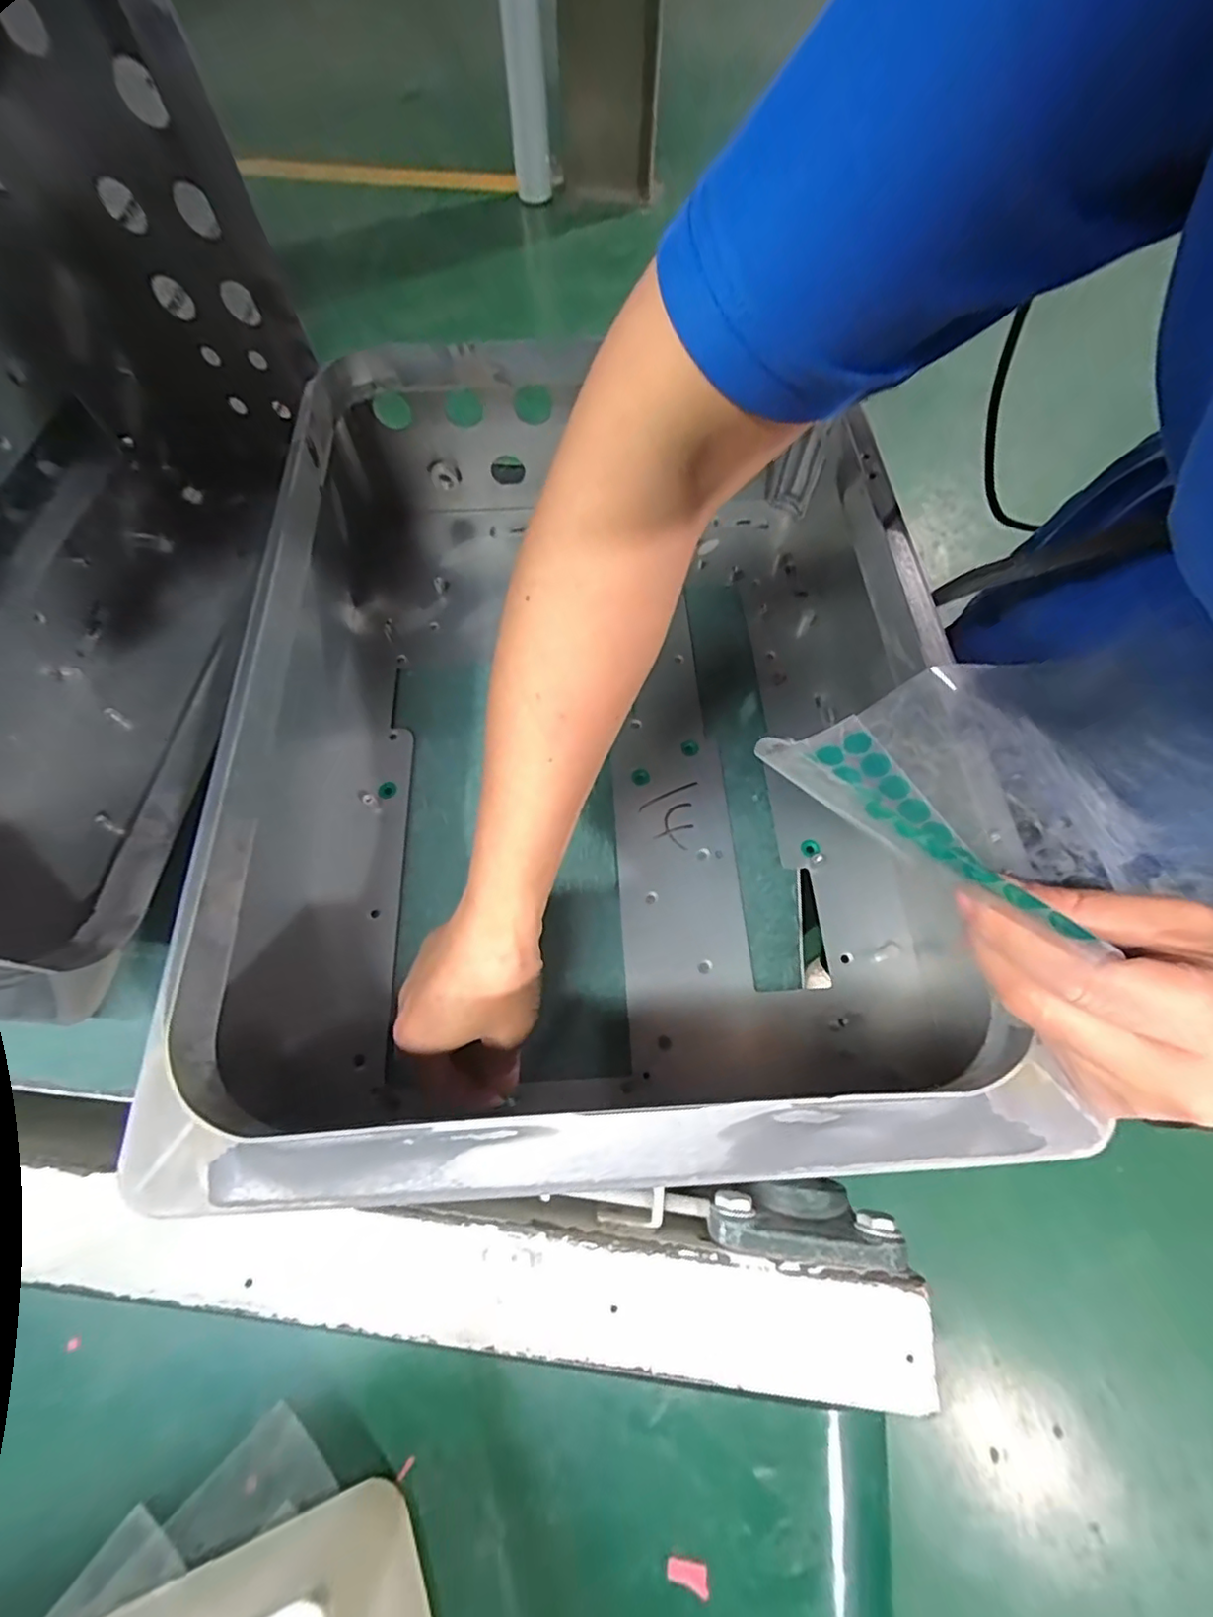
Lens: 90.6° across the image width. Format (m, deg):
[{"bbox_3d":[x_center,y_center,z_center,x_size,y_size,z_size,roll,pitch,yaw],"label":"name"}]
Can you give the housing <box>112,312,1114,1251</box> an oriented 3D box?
[{"bbox_3d":[-0.006,-0.069,0.342,0.371,0.132,0.466,-3,66,-1],"label":"housing"}]

